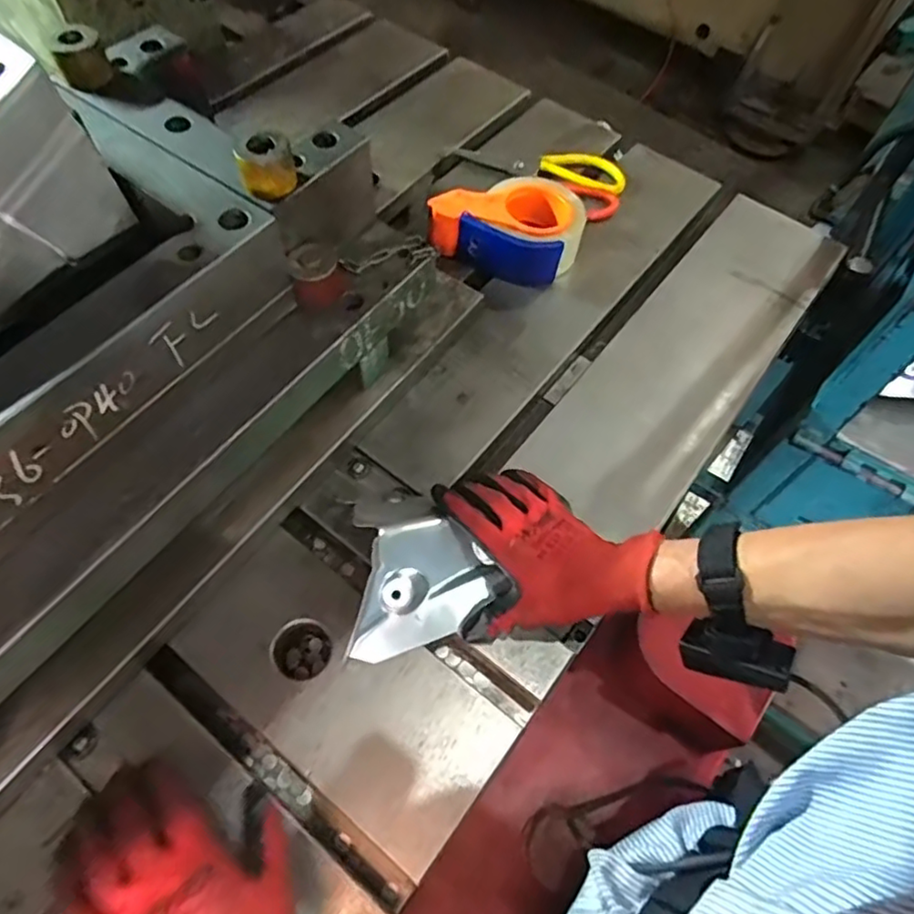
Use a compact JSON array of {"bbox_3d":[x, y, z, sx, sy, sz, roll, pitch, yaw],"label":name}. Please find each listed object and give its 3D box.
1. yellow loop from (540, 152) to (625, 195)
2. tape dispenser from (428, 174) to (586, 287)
[{"bbox_3d":[0.159,-0.362,0.784,0.108,0.022,0.041,14,62,4],"label":"yellow loop"},{"bbox_3d":[0.058,-0.260,0.697,0.162,0.062,0.101,16,63,7],"label":"tape dispenser"}]

